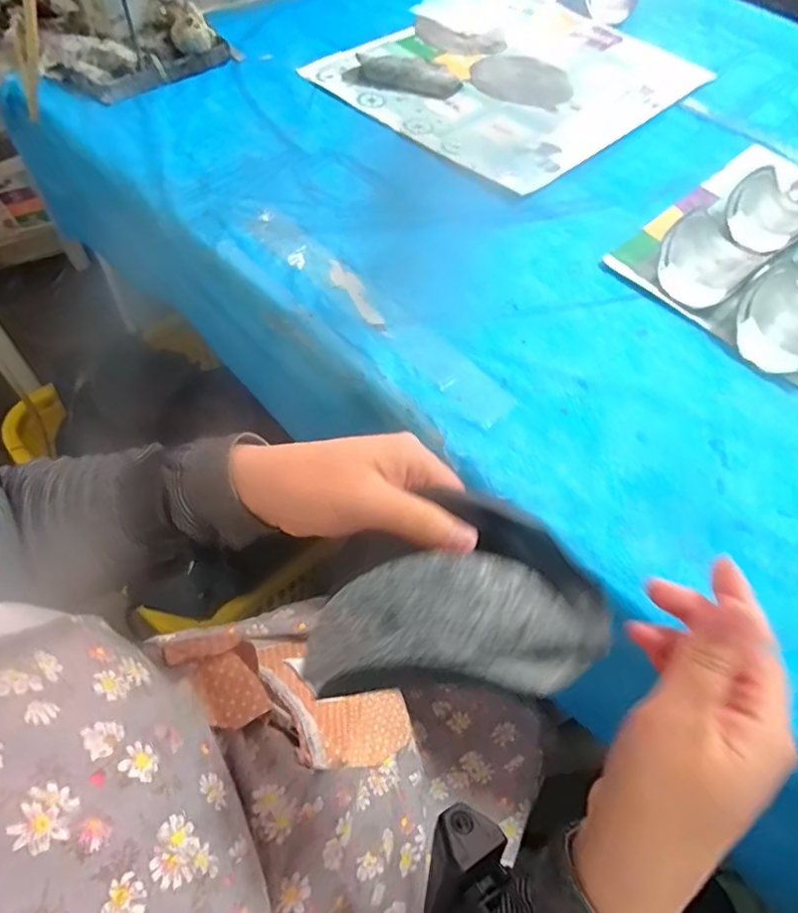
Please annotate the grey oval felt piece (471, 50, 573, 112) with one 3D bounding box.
[{"bbox_3d":[0.187,-0.570,0.840,0.146,0.009,0.185,16,57,5],"label":"grey oval felt piece"}]

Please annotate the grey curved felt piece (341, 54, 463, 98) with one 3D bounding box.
[{"bbox_3d":[0.006,-0.536,0.790,0.159,0.012,0.105,-7,61,-10],"label":"grey curved felt piece"}]

